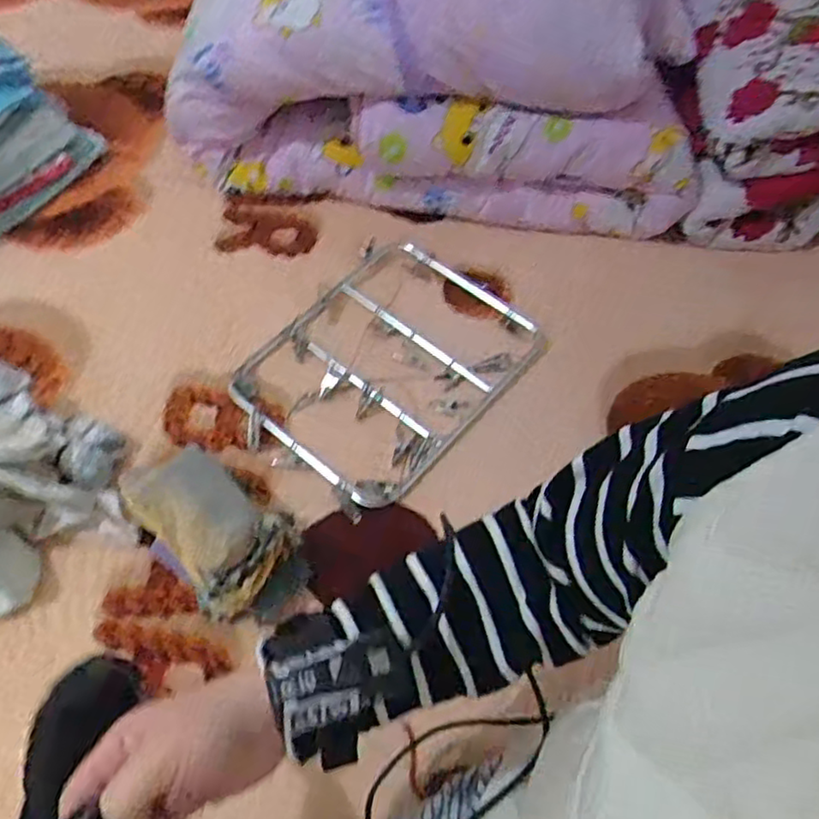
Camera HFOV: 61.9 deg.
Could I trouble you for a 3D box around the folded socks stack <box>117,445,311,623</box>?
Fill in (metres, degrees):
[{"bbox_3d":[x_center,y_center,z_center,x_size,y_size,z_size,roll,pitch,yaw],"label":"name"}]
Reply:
[{"bbox_3d":[-0.192,0.116,0.668,0.186,0.102,0.116,30,59,17],"label":"folded socks stack"}]

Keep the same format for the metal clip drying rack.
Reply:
[{"bbox_3d":[-0.028,-0.056,0.828,0.256,0.046,0.349,36,61,20],"label":"metal clip drying rack"}]

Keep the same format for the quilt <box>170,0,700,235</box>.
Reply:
[{"bbox_3d":[0.061,-0.621,1.070,0.736,0.299,0.627,5,55,0],"label":"quilt"}]

